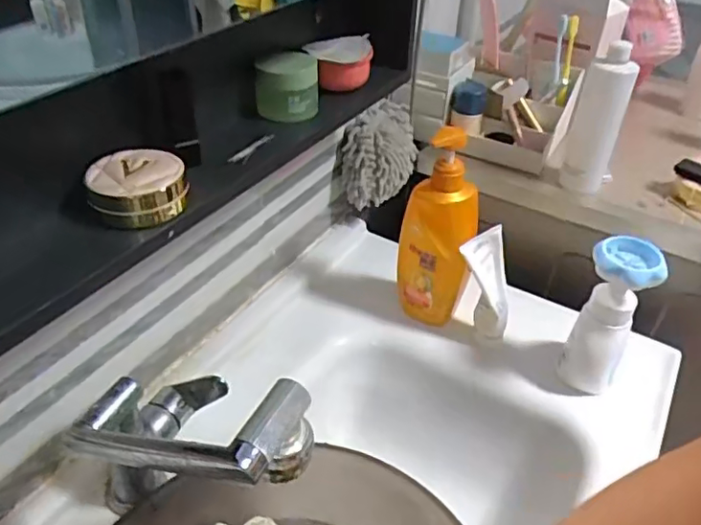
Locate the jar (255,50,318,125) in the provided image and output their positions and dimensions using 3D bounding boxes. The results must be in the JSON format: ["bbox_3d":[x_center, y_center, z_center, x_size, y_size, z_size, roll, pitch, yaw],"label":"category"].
[{"bbox_3d":[-0.066,-0.182,0.594,0.065,0.058,0.053,-5,39,-9],"label":"jar"}]

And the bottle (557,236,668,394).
[{"bbox_3d":[0.290,0.062,0.658,0.070,0.180,0.058,23,43,24],"label":"bottle"}]

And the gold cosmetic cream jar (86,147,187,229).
[{"bbox_3d":[-0.164,-0.057,0.452,0.069,0.036,0.065,2,38,-1],"label":"gold cosmetic cream jar"}]

